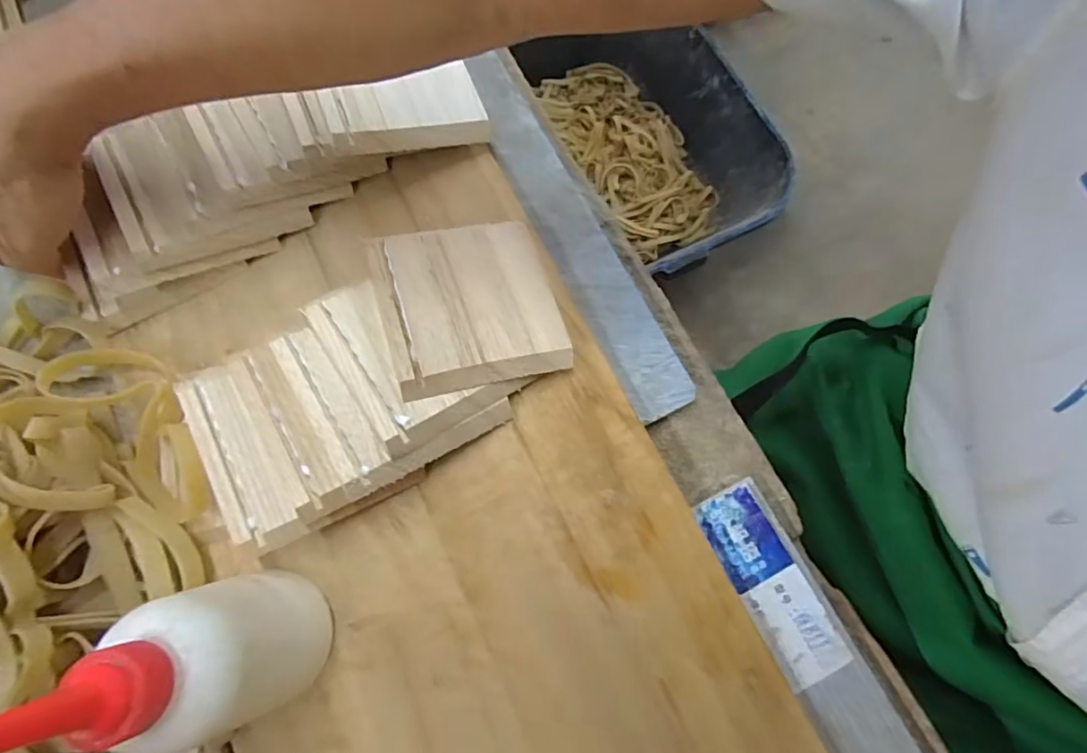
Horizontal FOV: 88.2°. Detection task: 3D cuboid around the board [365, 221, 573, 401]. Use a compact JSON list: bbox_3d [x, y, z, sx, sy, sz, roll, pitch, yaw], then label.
[{"bbox_3d":[-0.040,-0.041,0.306,0.092,0.008,0.094,-12,71,-18],"label":"board"}]

